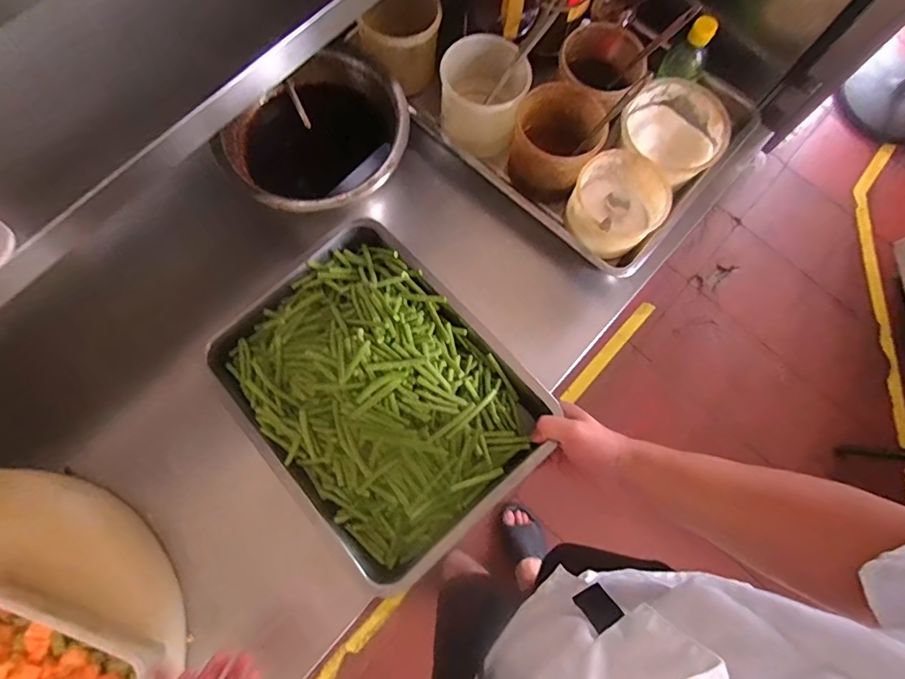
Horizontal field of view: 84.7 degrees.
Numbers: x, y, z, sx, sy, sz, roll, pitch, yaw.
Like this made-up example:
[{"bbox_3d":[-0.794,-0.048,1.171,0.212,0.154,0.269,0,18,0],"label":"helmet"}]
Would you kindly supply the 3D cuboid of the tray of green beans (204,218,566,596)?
[{"bbox_3d":[-0.094,0.048,0.583,0.279,0.088,0.361,-42,80,-10],"label":"tray of green beans"}]

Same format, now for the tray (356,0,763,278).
[{"bbox_3d":[0.180,-0.396,0.702,0.499,0.249,0.407,43,79,10],"label":"tray"}]

